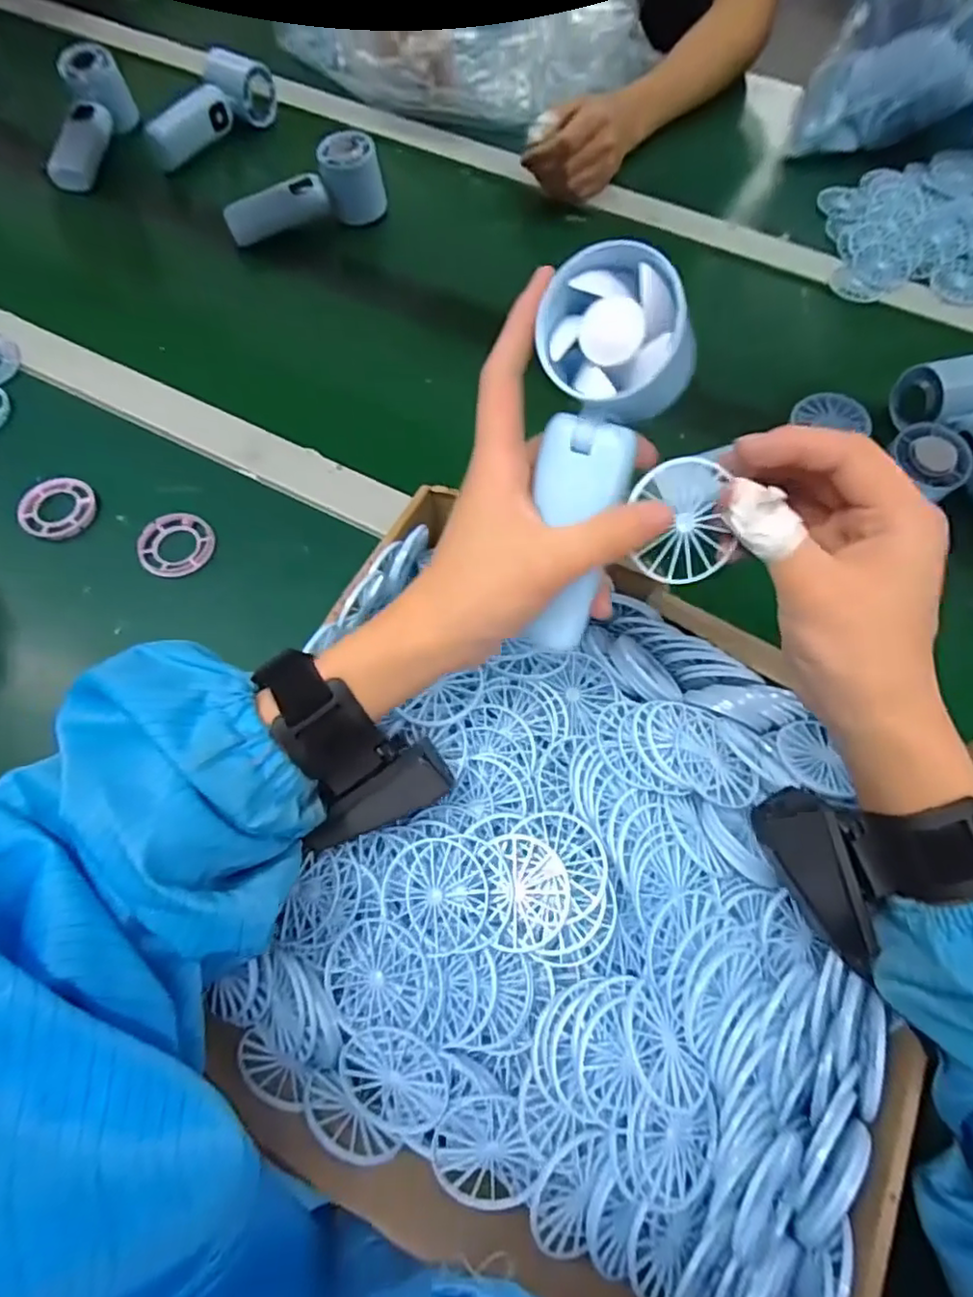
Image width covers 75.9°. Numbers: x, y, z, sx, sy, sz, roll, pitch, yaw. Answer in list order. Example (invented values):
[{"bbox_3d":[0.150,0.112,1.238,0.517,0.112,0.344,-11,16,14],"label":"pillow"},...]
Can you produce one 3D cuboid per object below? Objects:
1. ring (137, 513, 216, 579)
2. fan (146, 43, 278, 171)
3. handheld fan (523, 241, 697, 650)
[{"bbox_3d":[-0.229,-0.076,0.458,0.054,0.009,0.051,-1,64,3],"label":"ring"},{"bbox_3d":[-0.289,-0.567,0.656,0.043,0.052,0.155,26,69,15],"label":"fan"},{"bbox_3d":[0.047,-0.076,0.265,0.056,0.154,0.039,10,21,8],"label":"handheld fan"}]

